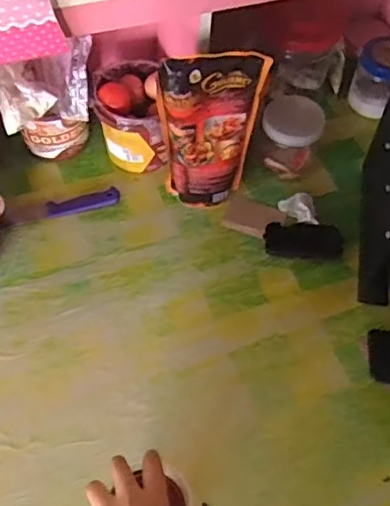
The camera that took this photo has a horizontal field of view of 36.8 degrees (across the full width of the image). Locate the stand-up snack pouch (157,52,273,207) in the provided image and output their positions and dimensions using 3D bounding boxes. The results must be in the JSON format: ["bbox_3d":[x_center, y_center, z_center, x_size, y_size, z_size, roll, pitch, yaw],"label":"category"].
[{"bbox_3d":[0.021,-0.159,0.817,0.139,0.246,0.040,0,56,-3],"label":"stand-up snack pouch"}]

